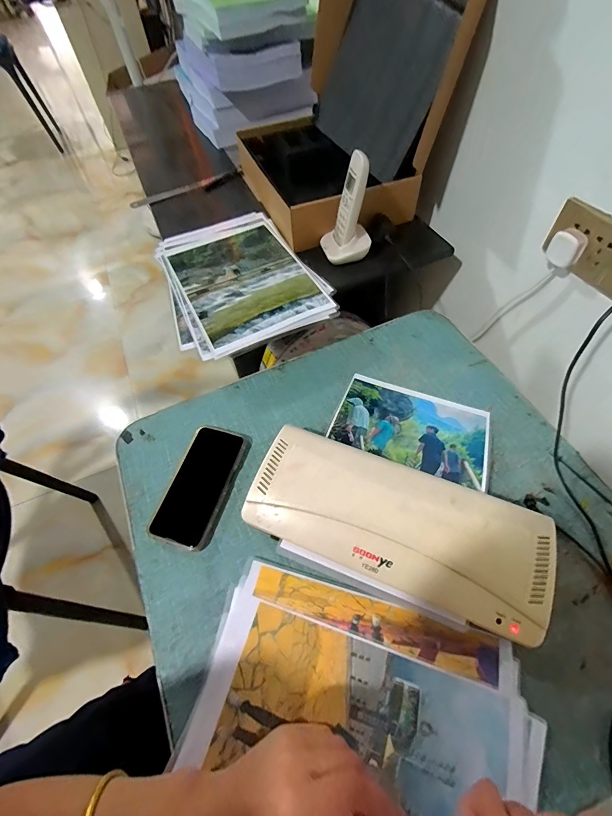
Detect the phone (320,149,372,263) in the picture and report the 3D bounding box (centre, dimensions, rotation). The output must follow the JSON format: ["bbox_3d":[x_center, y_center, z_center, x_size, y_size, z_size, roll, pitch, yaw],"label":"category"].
[{"bbox_3d":[0.067,-0.319,0.590,0.084,0.154,0.067,0,57,4],"label":"phone"}]

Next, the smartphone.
[{"bbox_3d":[-0.143,0.103,0.484,0.077,0.015,0.161,15,59,13],"label":"smartphone"}]

